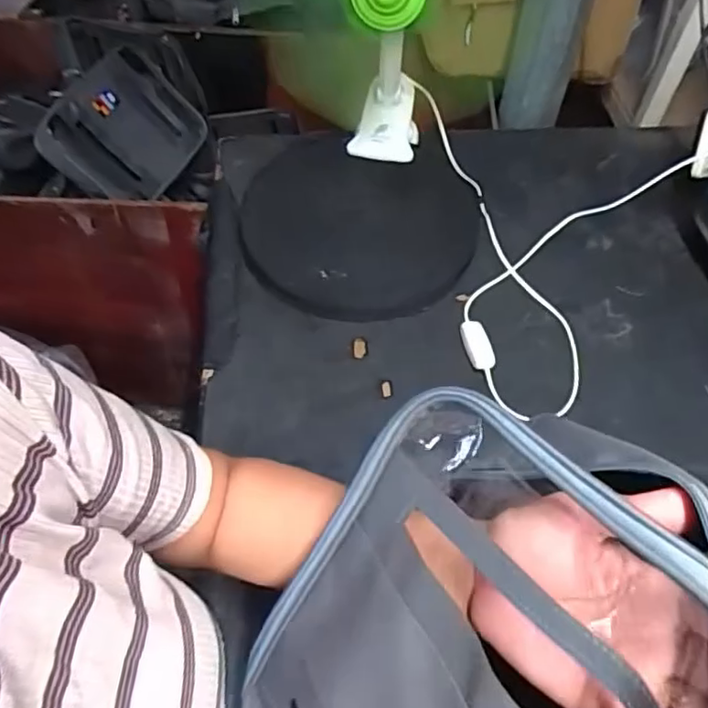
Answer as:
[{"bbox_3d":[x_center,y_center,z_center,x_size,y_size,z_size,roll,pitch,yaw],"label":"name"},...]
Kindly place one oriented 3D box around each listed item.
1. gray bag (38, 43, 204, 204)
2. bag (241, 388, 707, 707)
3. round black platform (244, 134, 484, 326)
[{"bbox_3d":[-0.431,-0.423,1.142,0.060,0.229,0.278,-5,49,50],"label":"gray bag"},{"bbox_3d":[0.046,0.170,0.285,0.063,0.293,0.215,13,24,-41],"label":"bag"},{"bbox_3d":[0.002,-0.154,0.715,0.276,0.037,0.262,1,53,-2],"label":"round black platform"}]

